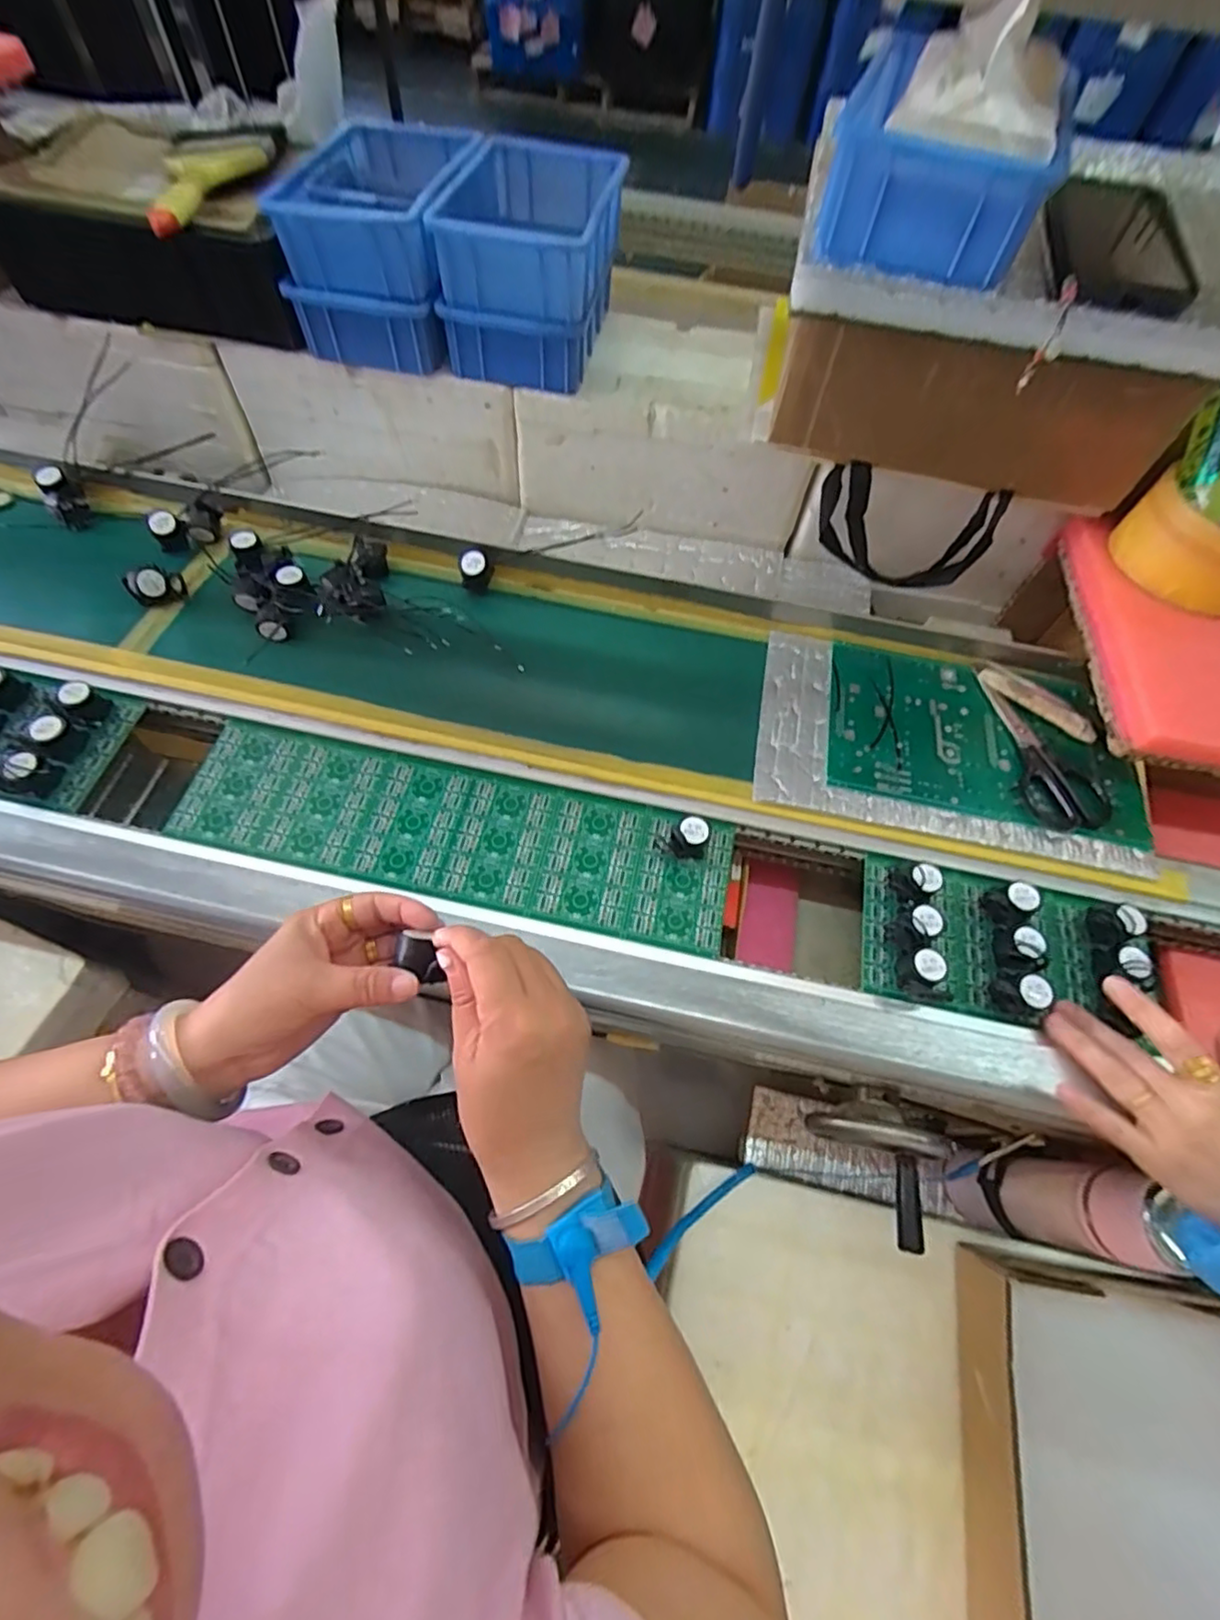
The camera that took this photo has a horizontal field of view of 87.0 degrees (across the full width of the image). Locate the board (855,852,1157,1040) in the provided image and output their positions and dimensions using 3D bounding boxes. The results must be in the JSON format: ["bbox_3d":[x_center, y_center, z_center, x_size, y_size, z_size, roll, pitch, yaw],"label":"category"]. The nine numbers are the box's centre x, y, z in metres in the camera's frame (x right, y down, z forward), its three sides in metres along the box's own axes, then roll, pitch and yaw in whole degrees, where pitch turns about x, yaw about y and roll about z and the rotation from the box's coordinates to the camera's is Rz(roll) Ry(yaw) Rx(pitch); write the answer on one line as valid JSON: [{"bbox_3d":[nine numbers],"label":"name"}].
[{"bbox_3d":[0.268,0.092,0.443,0.172,0.033,0.096,11,62,3],"label":"board"}]

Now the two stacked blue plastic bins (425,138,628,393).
[{"bbox_3d":[-0.068,-0.502,0.598,0.138,0.122,0.190,11,62,3],"label":"two stacked blue plastic bins"}]

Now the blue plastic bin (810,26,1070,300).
[{"bbox_3d":[0.210,-0.420,0.415,0.122,0.068,0.169,16,63,6],"label":"blue plastic bin"}]

